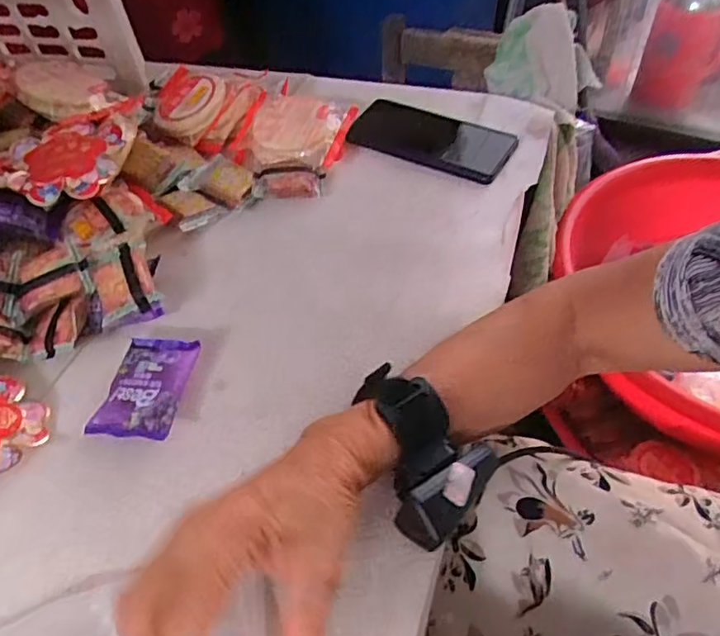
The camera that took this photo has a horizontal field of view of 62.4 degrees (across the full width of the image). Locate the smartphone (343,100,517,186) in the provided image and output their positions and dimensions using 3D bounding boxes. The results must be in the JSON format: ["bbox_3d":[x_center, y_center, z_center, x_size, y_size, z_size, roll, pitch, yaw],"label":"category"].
[{"bbox_3d":[0.074,-0.187,0.612,0.161,0.014,0.087,20,58,19],"label":"smartphone"}]

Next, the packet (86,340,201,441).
[{"bbox_3d":[-0.154,0.050,0.435,0.060,0.024,0.079,8,48,9],"label":"packet"}]

